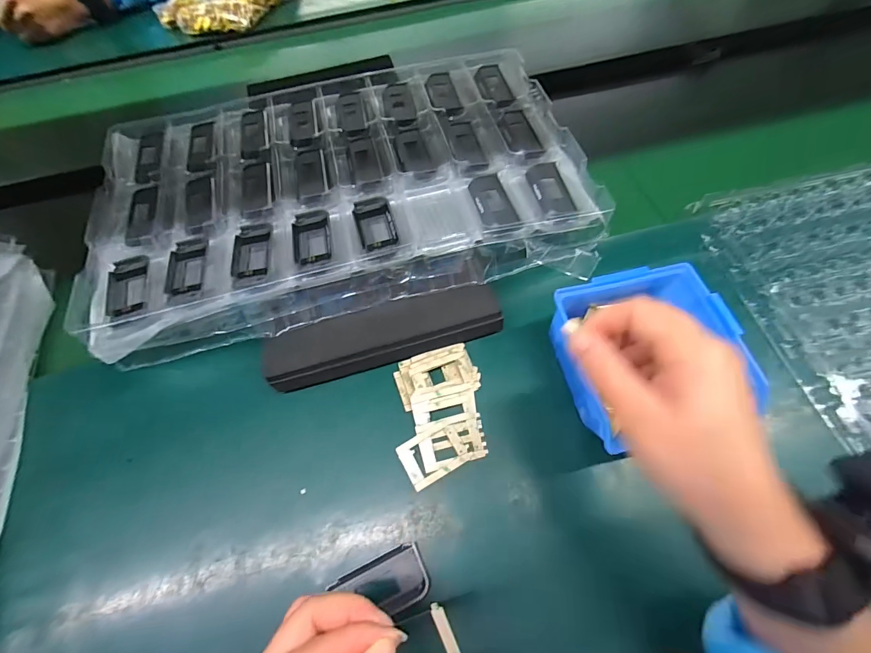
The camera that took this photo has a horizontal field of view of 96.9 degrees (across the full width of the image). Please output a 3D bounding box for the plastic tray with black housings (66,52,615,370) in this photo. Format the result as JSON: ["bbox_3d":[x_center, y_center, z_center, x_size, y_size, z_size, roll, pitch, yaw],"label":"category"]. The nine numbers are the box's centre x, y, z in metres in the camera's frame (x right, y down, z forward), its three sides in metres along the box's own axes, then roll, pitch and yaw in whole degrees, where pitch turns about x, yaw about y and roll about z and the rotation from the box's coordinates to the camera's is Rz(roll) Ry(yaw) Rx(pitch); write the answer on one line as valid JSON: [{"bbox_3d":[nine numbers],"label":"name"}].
[{"bbox_3d":[-0.101,-0.151,0.430,0.513,0.060,0.333,-13,62,-3],"label":"plastic tray with black housings"}]

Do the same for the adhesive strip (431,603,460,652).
[{"bbox_3d":[0.009,0.169,0.203,0.006,0.004,0.052,-21,97,-7],"label":"adhesive strip"}]

